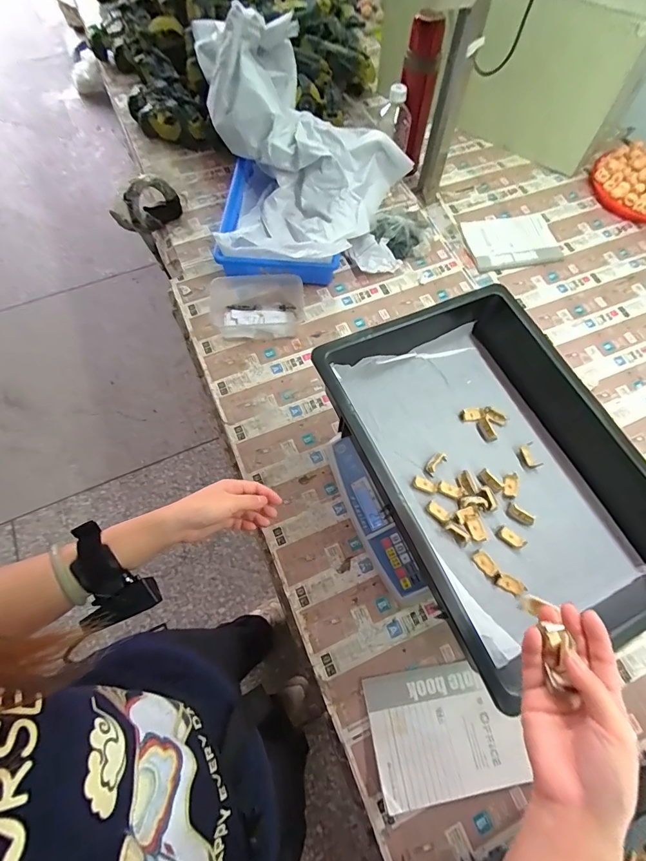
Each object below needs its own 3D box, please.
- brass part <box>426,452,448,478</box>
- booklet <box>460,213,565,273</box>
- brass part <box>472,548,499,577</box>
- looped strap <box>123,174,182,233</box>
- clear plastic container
[{"bbox_3d":[0.157,0.044,0.551,0.018,0.014,0.038,40,72,14],"label":"brass part"},{"bbox_3d":[0.421,-0.423,0.888,0.198,0.014,0.146,-9,68,-6],"label":"booklet"},{"bbox_3d":[0.206,0.168,0.504,0.018,0.008,0.034,-37,73,-15],"label":"brass part"},{"bbox_3d":[-0.365,-0.490,0.854,0.110,0.108,0.041,-41,74,-17],"label":"looped strap"},{"bbox_3d":[-0.131,-0.245,0.788,0.184,0.049,0.131,-1,67,-2],"label":"clear plastic container"}]

